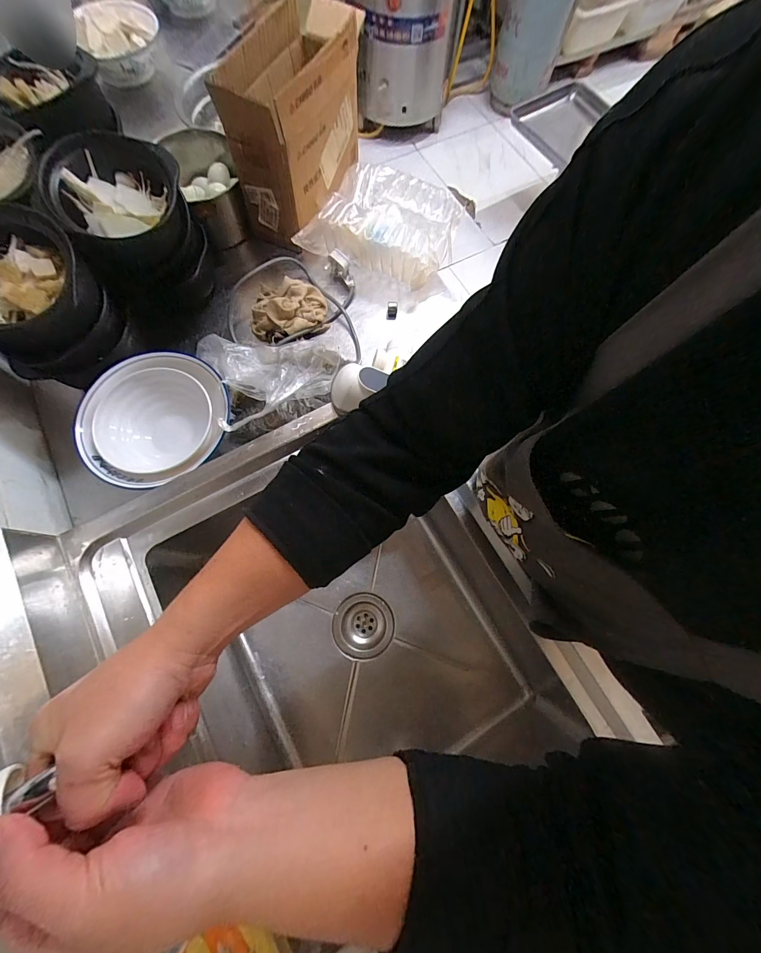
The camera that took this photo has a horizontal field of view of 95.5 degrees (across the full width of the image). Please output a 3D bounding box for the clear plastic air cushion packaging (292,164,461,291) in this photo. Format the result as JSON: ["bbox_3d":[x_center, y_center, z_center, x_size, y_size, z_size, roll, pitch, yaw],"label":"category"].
[{"bbox_3d":[0.000,-0.498,0.684,0.274,0.106,0.185,23,75,5],"label":"clear plastic air cushion packaging"}]

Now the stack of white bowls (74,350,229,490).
[{"bbox_3d":[-0.344,-0.089,0.544,0.212,0.075,0.217,-9,74,-4],"label":"stack of white bowls"}]

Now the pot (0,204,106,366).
[{"bbox_3d":[-0.485,-0.256,0.466,0.166,0.112,0.166,0,74,-1],"label":"pot"}]

